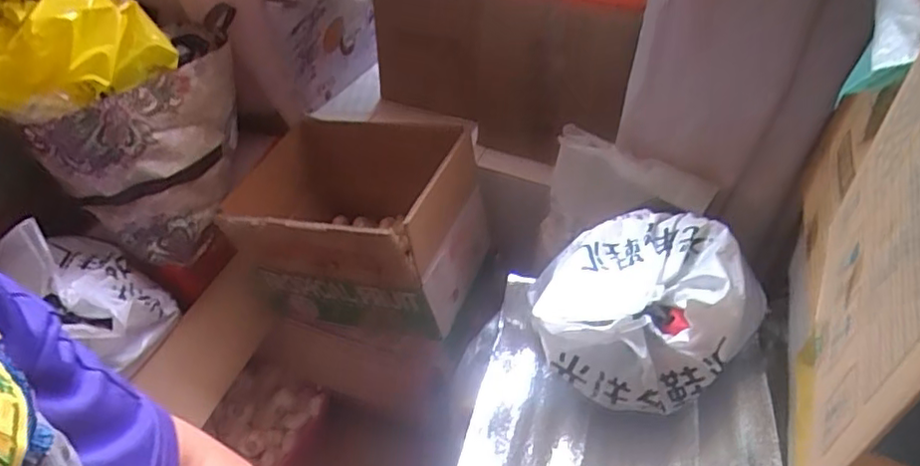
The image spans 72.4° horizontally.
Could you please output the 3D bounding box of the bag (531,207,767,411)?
[{"bbox_3d":[0.244,0.093,0.835,0.264,0.143,0.248,24,51,21],"label":"bag"}]

